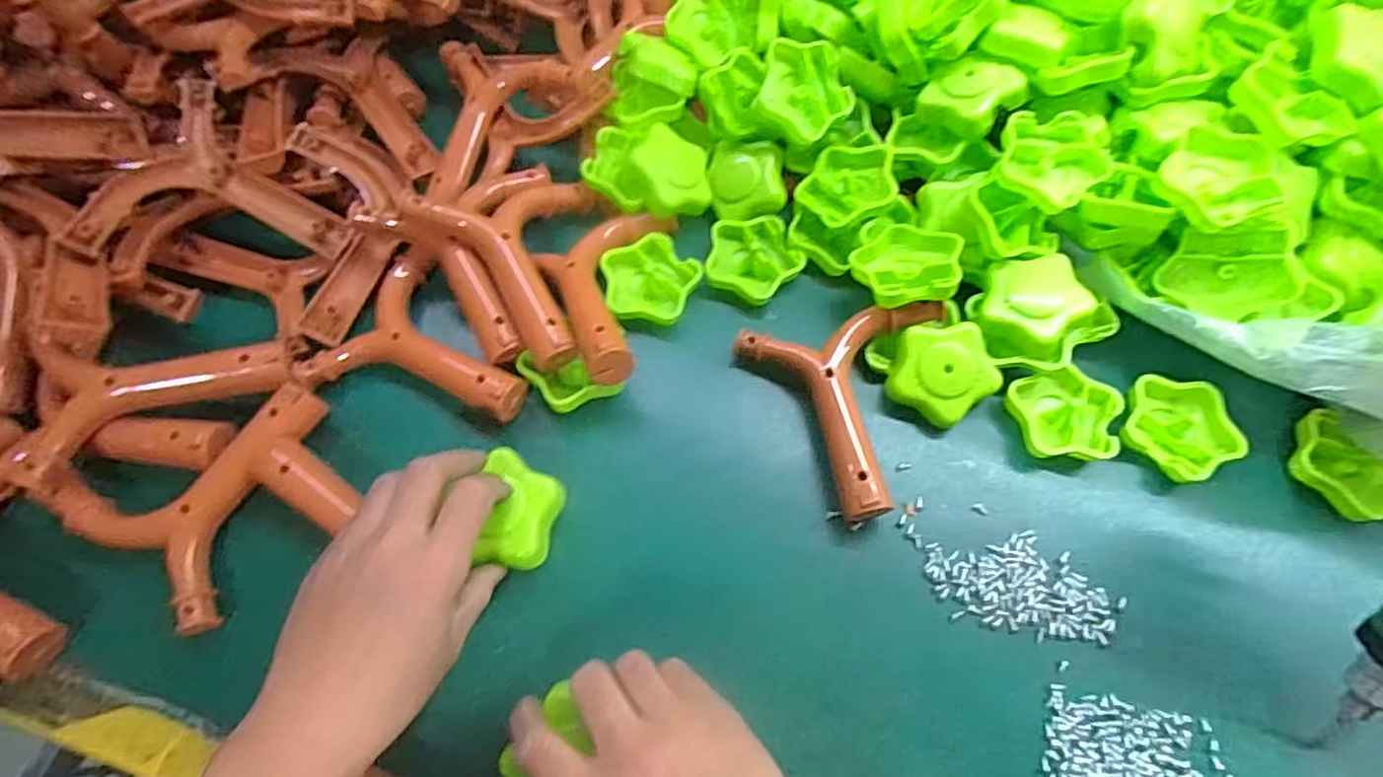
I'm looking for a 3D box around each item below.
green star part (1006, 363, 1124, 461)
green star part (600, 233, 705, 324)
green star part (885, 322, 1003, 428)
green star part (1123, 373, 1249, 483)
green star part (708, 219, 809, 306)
[{"bbox_3d":[0.245,0.018,0.421,0.067,0.023,0.063,-17,65,-10],"label":"green star part"},{"bbox_3d":[-0.028,-0.073,0.465,0.068,0.024,0.068,-26,67,-13],"label":"green star part"},{"bbox_3d":[0.162,-0.013,0.421,0.066,0.020,0.063,-41,85,0],"label":"green star part"},{"bbox_3d":[0.315,0.023,0.418,0.066,0.017,0.067,-24,67,-13],"label":"green star part"},{"bbox_3d":[0.045,-0.090,0.466,0.067,0.020,0.065,-6,64,-4],"label":"green star part"}]

